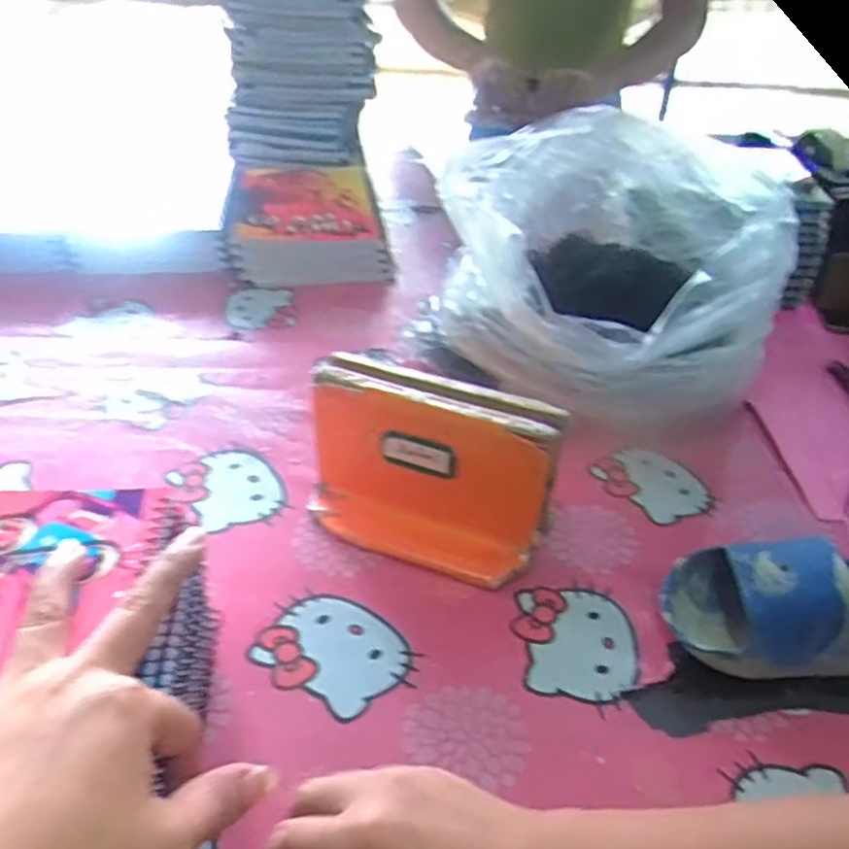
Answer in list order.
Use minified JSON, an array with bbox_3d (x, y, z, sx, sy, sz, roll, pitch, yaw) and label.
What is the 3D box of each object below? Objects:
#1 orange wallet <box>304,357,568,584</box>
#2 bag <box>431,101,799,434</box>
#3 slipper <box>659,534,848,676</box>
[{"bbox_3d":[0.001,0.030,0.463,0.157,0.111,0.064,15,41,13],"label":"orange wallet"},{"bbox_3d":[0.162,-0.132,0.612,0.263,0.163,0.285,21,43,20],"label":"bag"},{"bbox_3d":[0.237,0.105,0.427,0.180,0.060,0.078,2,40,-3],"label":"slipper"}]

